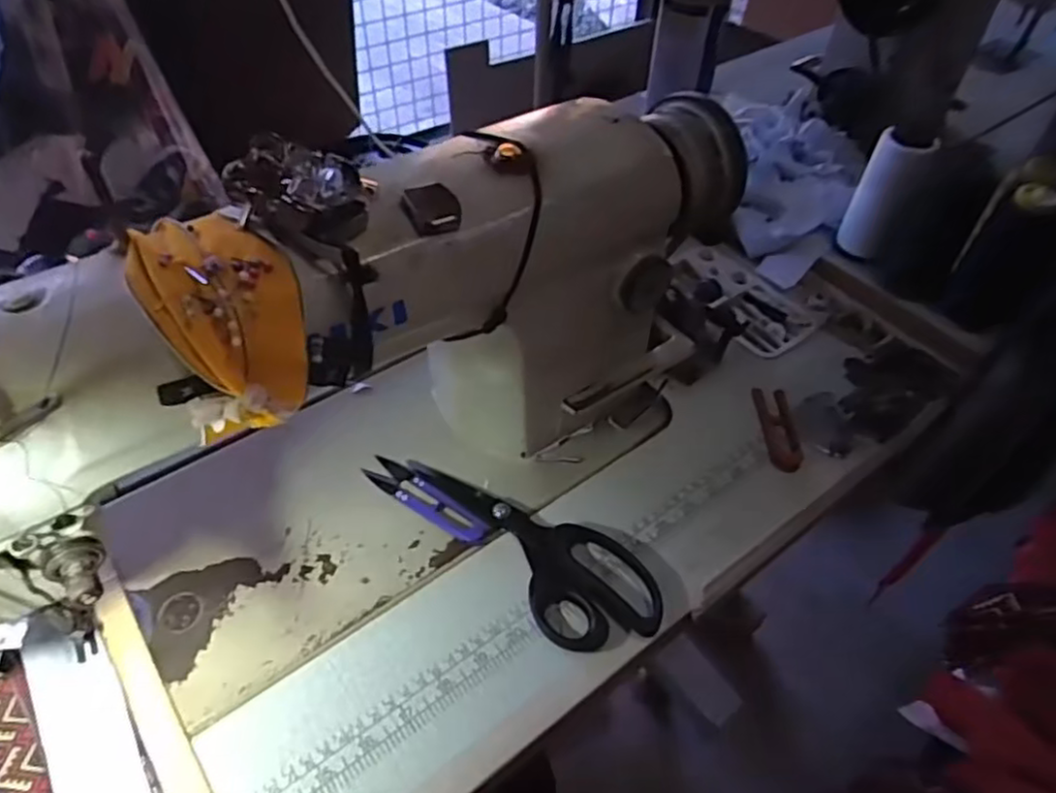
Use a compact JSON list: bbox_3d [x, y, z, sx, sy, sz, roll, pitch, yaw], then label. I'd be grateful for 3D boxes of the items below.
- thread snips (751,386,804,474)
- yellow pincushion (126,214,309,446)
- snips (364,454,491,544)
[{"bbox_3d":[0.193,0.024,0.520,0.025,0.010,0.079,2,49,0],"label":"thread snips"},{"bbox_3d":[-0.133,-0.036,0.305,0.059,0.059,0.088,-24,54,-21],"label":"yellow pincushion"},{"bbox_3d":[-0.070,0.070,0.468,0.098,0.004,0.023,28,54,21],"label":"snips"}]

